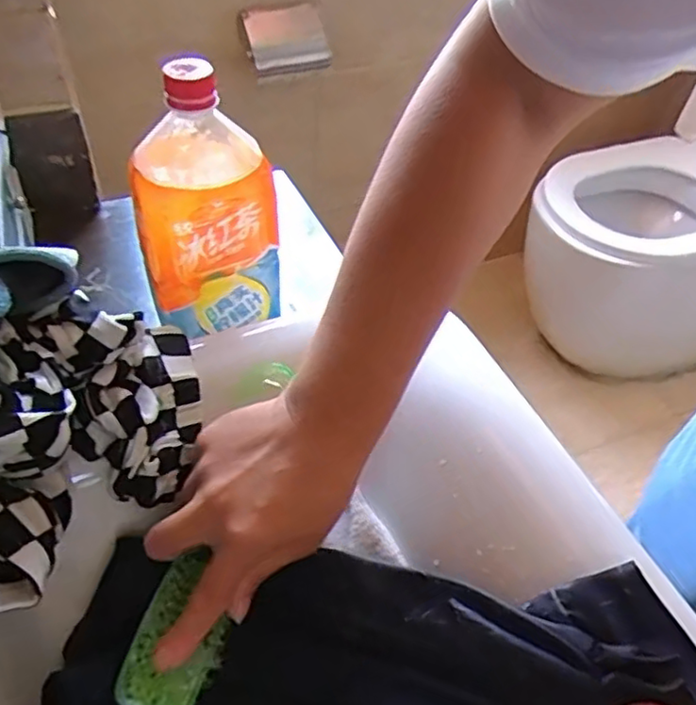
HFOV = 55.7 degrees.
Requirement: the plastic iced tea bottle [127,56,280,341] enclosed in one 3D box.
[{"bbox_3d":[-0.102,-0.100,0.477,0.095,0.204,0.087,-9,47,-12],"label":"plastic iced tea bottle"}]

